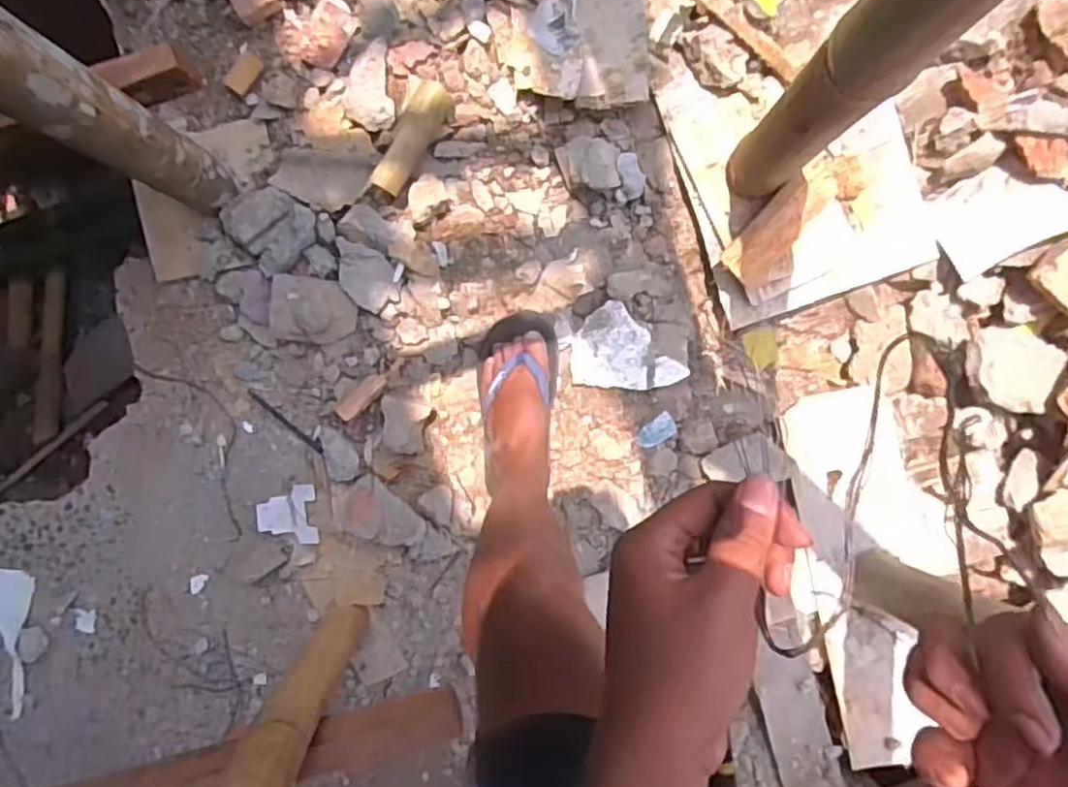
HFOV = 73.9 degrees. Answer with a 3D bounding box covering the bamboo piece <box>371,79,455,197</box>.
[{"bbox_3d":[-0.158,-0.332,0.926,0.049,0.058,0.152,29,92,-4],"label":"bamboo piece"}]

